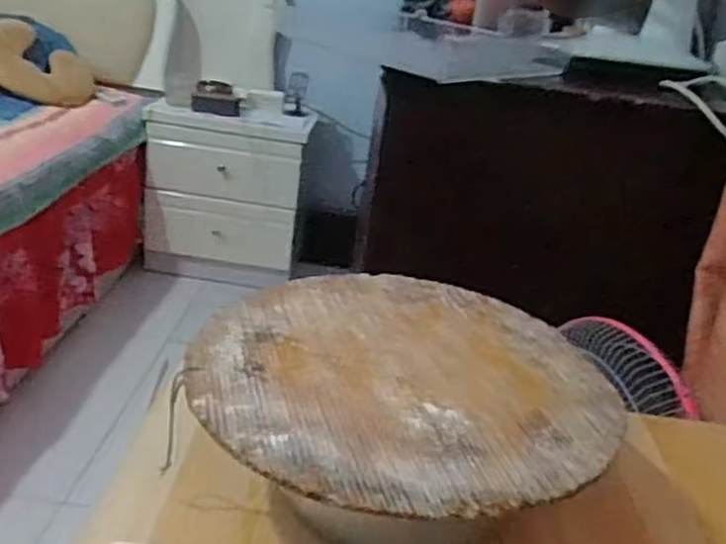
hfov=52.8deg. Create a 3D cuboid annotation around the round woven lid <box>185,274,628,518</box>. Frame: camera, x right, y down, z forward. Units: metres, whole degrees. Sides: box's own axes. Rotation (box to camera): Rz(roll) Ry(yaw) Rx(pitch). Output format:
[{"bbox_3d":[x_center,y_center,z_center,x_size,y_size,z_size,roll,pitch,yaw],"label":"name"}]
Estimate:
[{"bbox_3d":[0.036,0.083,0.632,0.348,0.011,0.349,6,24,0],"label":"round woven lid"}]

